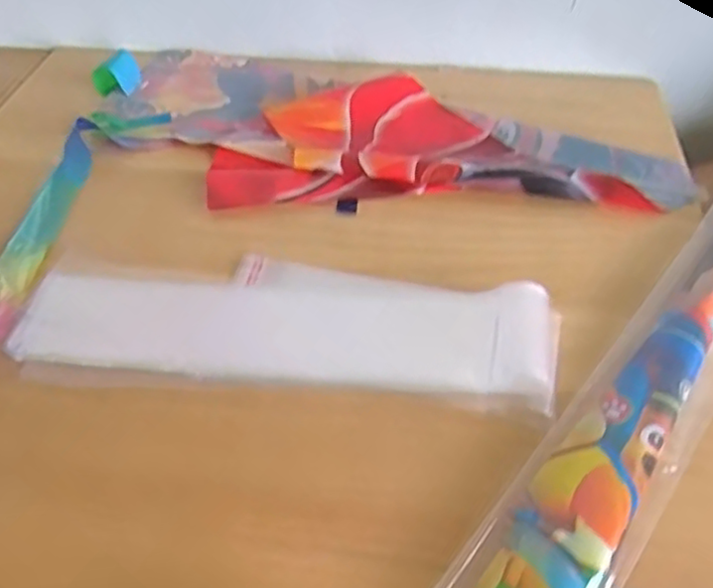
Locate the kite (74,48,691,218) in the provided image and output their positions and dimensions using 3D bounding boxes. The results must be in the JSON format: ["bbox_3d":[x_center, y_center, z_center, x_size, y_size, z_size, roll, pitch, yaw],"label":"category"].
[{"bbox_3d":[0.014,-0.194,0.747,0.626,0.027,0.275,3,47,4],"label":"kite"}]

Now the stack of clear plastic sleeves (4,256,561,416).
[{"bbox_3d":[-0.060,0.022,0.547,0.423,0.022,0.128,4,47,5],"label":"stack of clear plastic sleeves"}]

